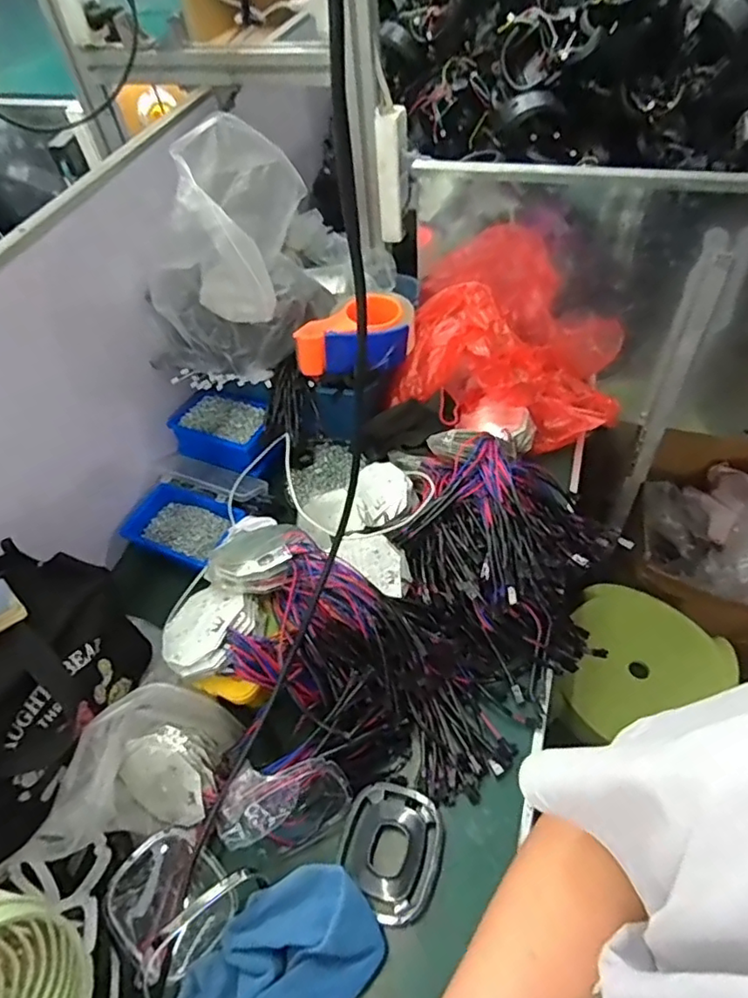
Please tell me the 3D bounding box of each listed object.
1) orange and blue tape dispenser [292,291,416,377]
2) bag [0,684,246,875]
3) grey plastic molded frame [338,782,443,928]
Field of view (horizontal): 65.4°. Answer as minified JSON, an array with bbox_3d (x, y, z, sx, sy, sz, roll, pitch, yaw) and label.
[{"bbox_3d":[-0.024,-0.229,0.790,0.161,0.072,0.111,-6,51,2],"label":"orange and blue tape dispenser"},{"bbox_3d":[-0.232,0.260,0.561,0.193,0.109,0.108,-16,52,-7],"label":"bag"},{"bbox_3d":[0.017,0.342,0.569,0.093,0.017,0.113,8,53,12],"label":"grey plastic molded frame"}]

